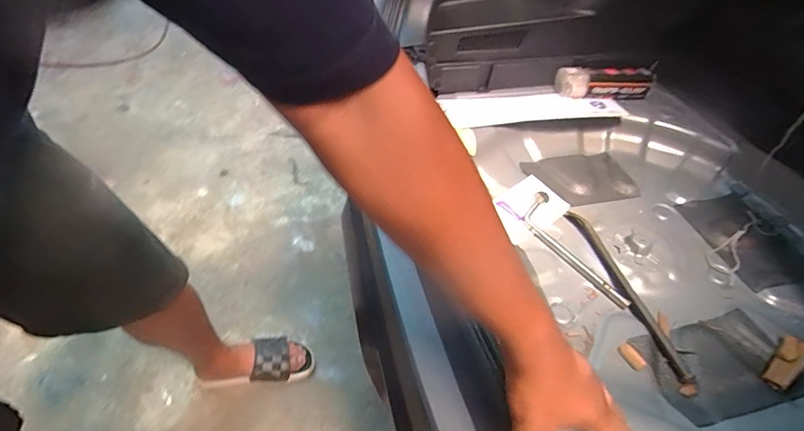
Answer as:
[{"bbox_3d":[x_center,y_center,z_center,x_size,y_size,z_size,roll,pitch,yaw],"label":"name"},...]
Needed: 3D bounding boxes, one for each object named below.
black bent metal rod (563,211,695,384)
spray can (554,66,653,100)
[{"bbox_3d":[0.392,0.120,0.759,0.031,0.013,0.358,-9,45,-10],"label":"black bent metal rod"},{"bbox_3d":[0.494,-0.327,1.054,0.223,0.077,0.070,4,44,4],"label":"spray can"}]

